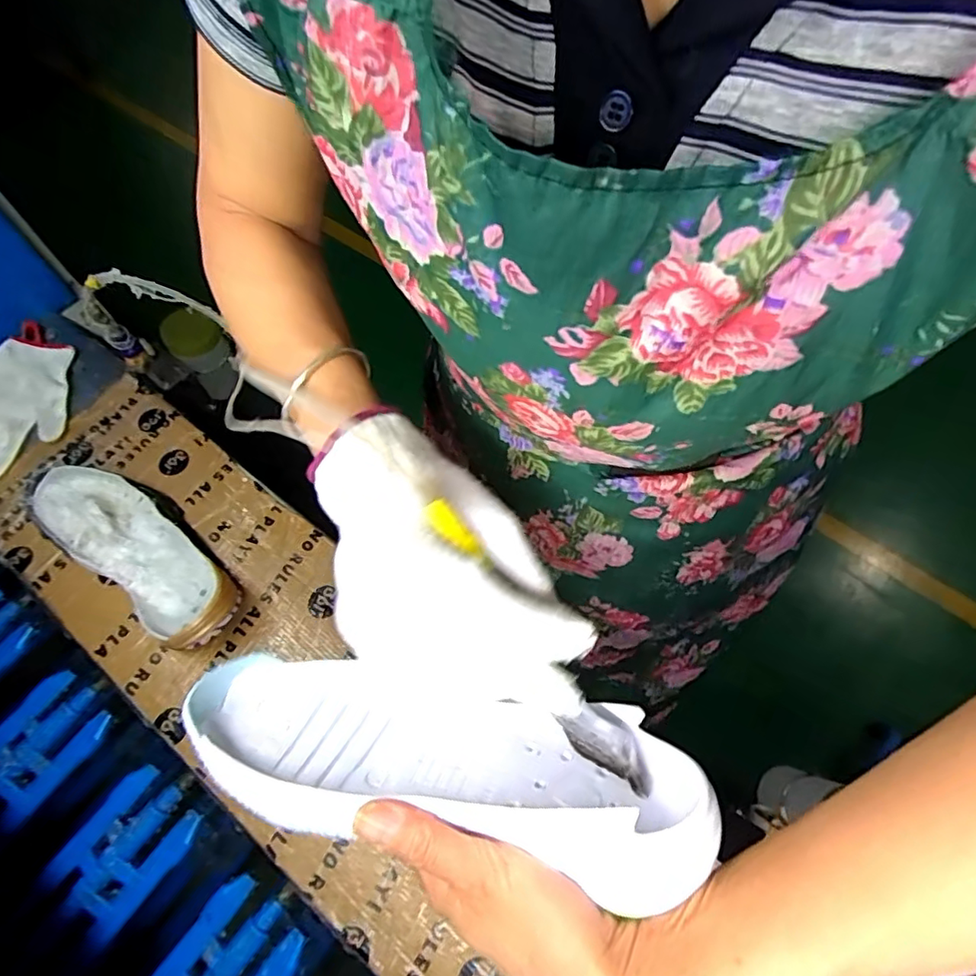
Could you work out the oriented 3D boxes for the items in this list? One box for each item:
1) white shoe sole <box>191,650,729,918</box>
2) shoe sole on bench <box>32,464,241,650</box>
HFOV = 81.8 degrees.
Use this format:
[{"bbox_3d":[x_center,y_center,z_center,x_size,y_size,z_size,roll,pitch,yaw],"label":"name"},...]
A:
[{"bbox_3d":[-0.025,0.128,0.272,0.236,0.050,0.095,11,25,8],"label":"white shoe sole"},{"bbox_3d":[-0.355,0.067,0.580,0.266,0.061,0.092,34,68,17],"label":"shoe sole on bench"}]

